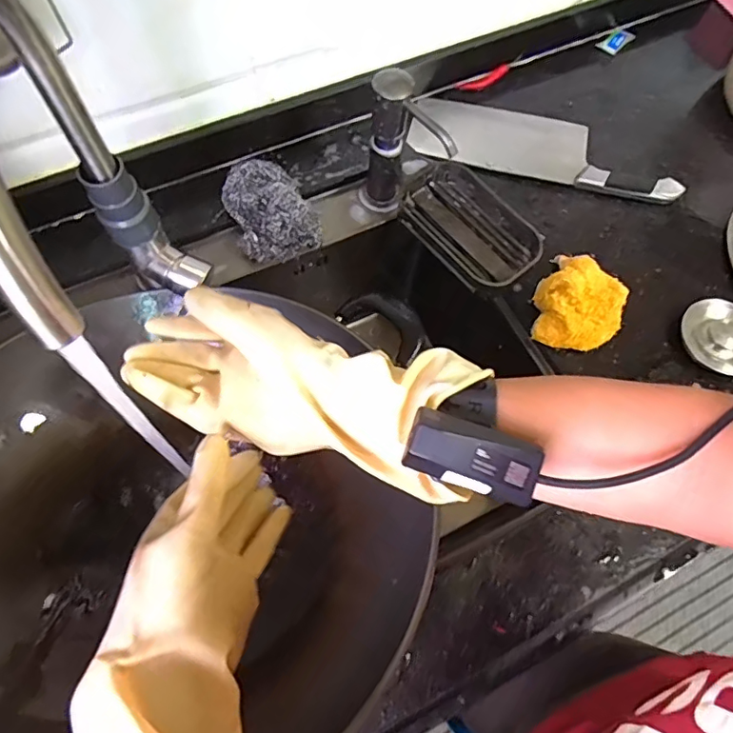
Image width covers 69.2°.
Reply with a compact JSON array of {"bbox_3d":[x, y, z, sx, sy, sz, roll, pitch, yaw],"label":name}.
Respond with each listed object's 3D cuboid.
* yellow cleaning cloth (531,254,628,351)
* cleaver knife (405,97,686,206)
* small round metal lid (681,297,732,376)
[{"bbox_3d":[0.213,-0.063,0.538,0.089,0.052,0.092,43,71,14],"label":"yellow cleaning cloth"},{"bbox_3d":[0.214,-0.270,0.642,0.316,0.023,0.111,13,67,2],"label":"cleaver knife"},{"bbox_3d":[0.368,-0.033,0.550,0.073,0.020,0.076,1,67,-3],"label":"small round metal lid"}]

